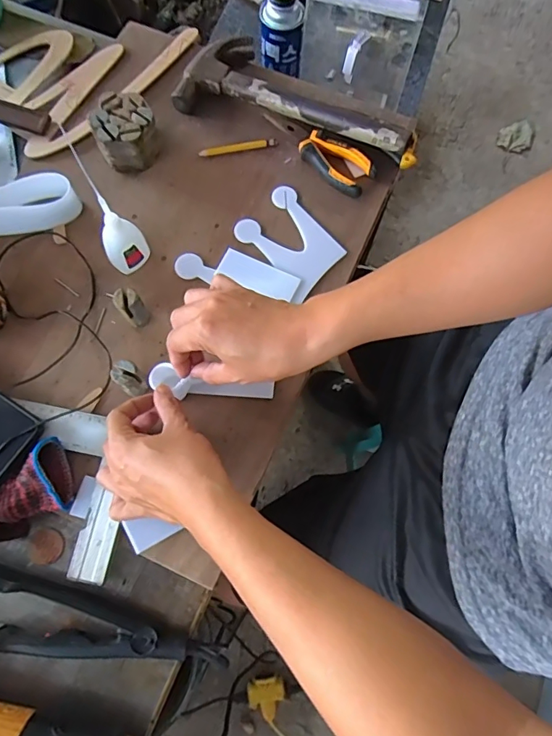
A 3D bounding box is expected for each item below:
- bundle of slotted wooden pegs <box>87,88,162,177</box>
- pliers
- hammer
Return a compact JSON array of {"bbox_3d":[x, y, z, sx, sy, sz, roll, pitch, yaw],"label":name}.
[{"bbox_3d":[-0.178,-0.280,0.571,0.069,0.051,0.072,0,73,-1],"label":"bundle of slotted wooden pegs"},{"bbox_3d":[0.047,-0.264,0.583,0.151,0.021,0.051,35,76,9],"label":"pliers"},{"bbox_3d":[0.024,-0.346,0.594,0.282,0.044,0.118,16,73,3],"label":"hammer"}]

